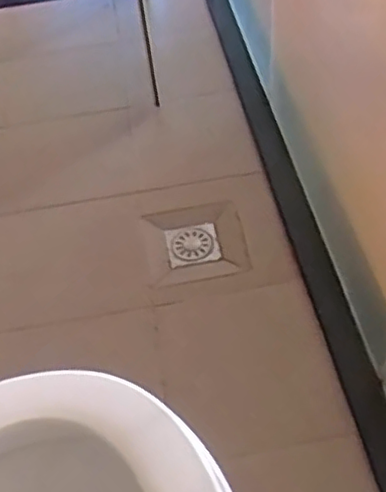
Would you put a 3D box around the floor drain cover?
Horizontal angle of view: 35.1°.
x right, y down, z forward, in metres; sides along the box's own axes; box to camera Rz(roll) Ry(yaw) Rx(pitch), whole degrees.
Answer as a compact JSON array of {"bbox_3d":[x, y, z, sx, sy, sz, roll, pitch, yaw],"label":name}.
[{"bbox_3d":[-0.002,-0.001,1.223,0.103,0.011,0.089,-14,61,2],"label":"floor drain cover"}]

